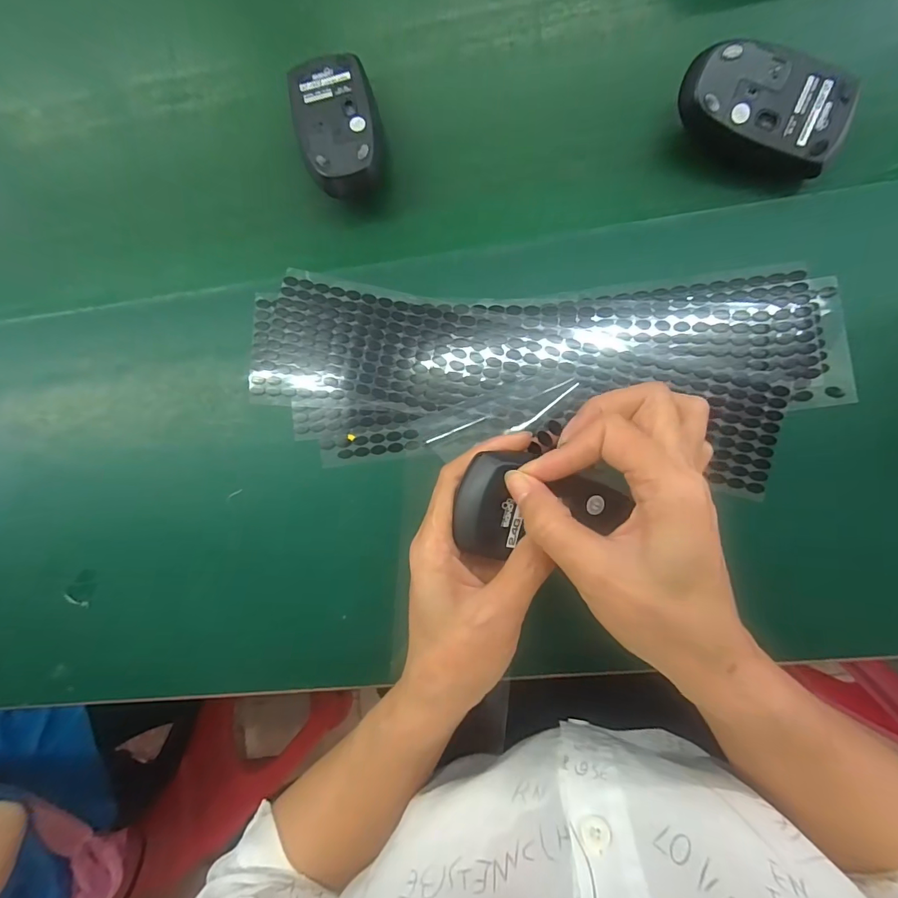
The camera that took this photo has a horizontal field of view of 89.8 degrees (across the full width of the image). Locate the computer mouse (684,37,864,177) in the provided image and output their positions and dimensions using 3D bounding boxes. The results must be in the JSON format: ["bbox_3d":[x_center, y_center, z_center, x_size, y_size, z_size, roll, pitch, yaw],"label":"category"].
[{"bbox_3d":[0.193,-0.206,0.281,0.100,0.041,0.053,19,90,7],"label":"computer mouse"}]

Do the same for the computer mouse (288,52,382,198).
[{"bbox_3d":[-0.075,-0.222,0.316,0.053,0.042,0.100,-15,86,6],"label":"computer mouse"}]

